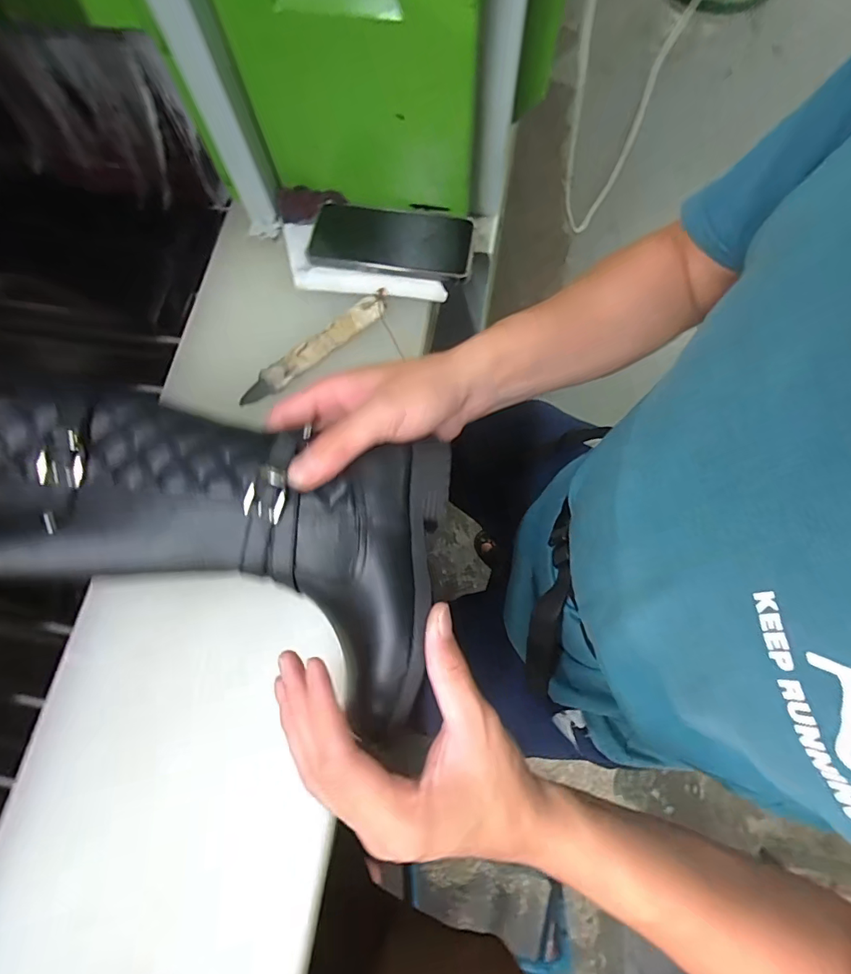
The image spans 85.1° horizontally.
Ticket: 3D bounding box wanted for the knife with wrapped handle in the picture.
[{"bbox_3d":[-0.102,-0.132,0.432,0.166,0.009,0.027,-41,76,-9],"label":"knife with wrapped handle"}]

